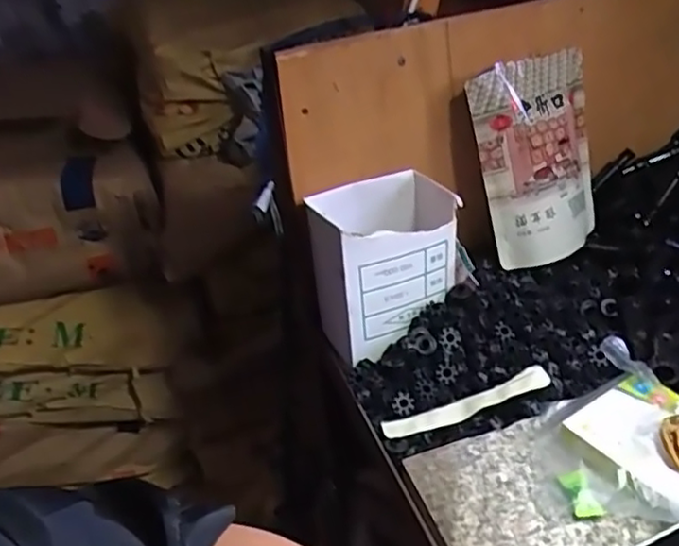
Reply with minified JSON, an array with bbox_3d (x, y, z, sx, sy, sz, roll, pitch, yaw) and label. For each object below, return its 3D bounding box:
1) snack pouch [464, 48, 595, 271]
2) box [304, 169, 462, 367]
[{"bbox_3d":[0.199,-0.110,0.623,0.137,0.187,0.031,-23,16,-20],"label":"snack pouch"},{"bbox_3d":[0.049,-0.013,0.613,0.134,0.131,0.083,-20,33,-19],"label":"box"}]

